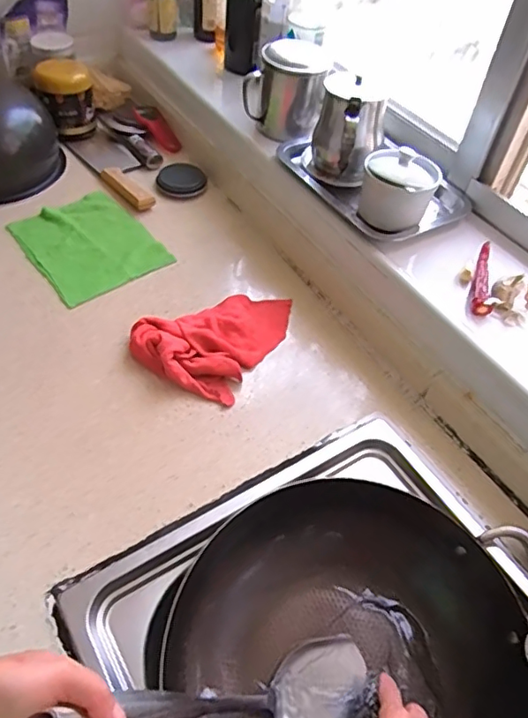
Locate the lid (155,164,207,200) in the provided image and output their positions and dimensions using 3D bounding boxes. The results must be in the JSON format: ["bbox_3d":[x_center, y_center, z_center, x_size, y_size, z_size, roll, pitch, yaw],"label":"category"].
[{"bbox_3d":[-0.134,-0.291,0.915,0.079,0.010,0.076,2,50,-3],"label":"lid"}]

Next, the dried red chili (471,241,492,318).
[{"bbox_3d":[0.261,-0.098,0.662,0.020,0.019,0.117,16,51,8],"label":"dried red chili"}]

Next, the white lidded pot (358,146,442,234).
[{"bbox_3d":[0.169,-0.216,0.706,0.094,0.080,0.083,16,51,8],"label":"white lidded pot"}]

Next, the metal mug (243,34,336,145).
[{"bbox_3d":[0.030,-0.401,0.832,0.120,0.114,0.096,1,50,-4],"label":"metal mug"}]

